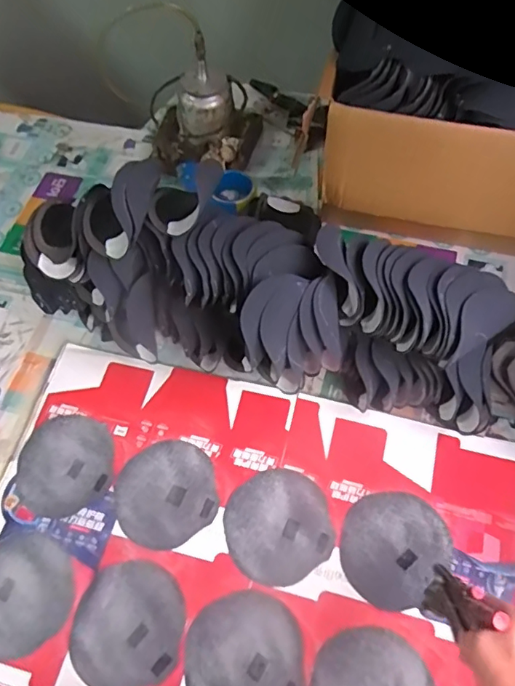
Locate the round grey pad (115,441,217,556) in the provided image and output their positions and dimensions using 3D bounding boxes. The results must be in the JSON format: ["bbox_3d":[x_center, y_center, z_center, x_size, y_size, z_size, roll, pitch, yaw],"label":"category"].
[{"bbox_3d":[-0.130,0.211,0.739,0.141,0.007,0.142,-2,59,3],"label":"round grey pad"}]

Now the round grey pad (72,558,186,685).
[{"bbox_3d":[-0.165,0.357,0.659,0.139,0.010,0.140,-2,59,3],"label":"round grey pad"}]

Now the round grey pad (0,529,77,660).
[{"bbox_3d":[-0.318,0.327,0.685,0.143,0.007,0.143,-2,59,3],"label":"round grey pad"}]

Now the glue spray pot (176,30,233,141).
[{"bbox_3d":[-0.106,-0.486,0.975,0.111,0.155,0.105,-1,61,2],"label":"glue spray pot"}]

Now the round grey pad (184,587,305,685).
[{"bbox_3d":[-0.017,0.385,0.632,0.139,0.010,0.147,-2,59,3],"label":"round grey pad"}]

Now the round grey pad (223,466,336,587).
[{"bbox_3d":[0.028,0.249,0.714,0.142,0.005,0.145,-2,59,3],"label":"round grey pad"}]

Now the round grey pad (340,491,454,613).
[{"bbox_3d":[0.179,0.269,0.692,0.131,0.004,0.146,38,68,23],"label":"round grey pad"}]

